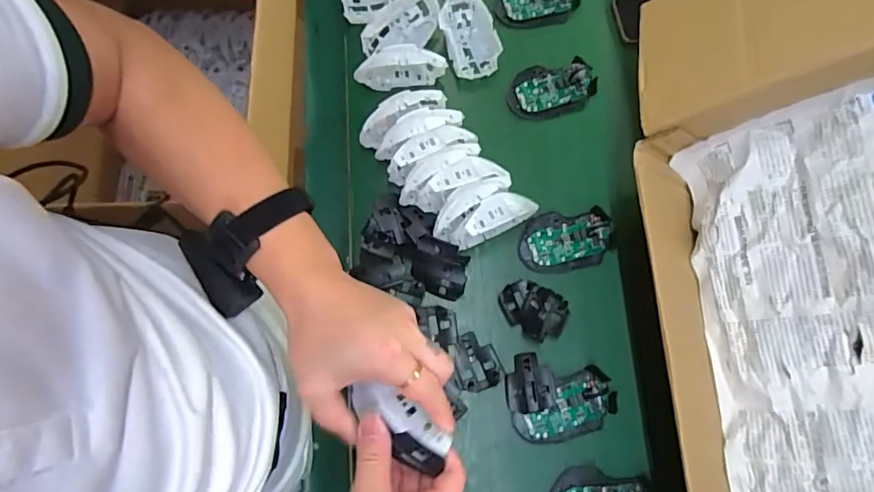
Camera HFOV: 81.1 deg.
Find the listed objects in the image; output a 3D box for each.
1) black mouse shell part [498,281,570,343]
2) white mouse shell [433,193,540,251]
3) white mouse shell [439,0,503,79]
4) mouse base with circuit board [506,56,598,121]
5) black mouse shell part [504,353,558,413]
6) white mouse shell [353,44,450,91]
[{"bbox_3d":[0.112,0.075,0.594,0.080,0.021,0.059,27,77,8],"label":"black mouse shell part"},{"bbox_3d":[0.056,-0.029,0.593,0.118,0.074,0.033,-23,76,-5],"label":"white mouse shell"},{"bbox_3d":[0.044,-0.277,0.671,0.070,0.034,0.111,-14,75,-3],"label":"white mouse shell"},{"bbox_3d":[0.150,-0.205,0.668,0.109,0.023,0.070,-7,75,-1],"label":"mouse base with circuit board"},{"bbox_3d":[0.105,0.153,0.571,0.053,0.020,0.065,-3,75,0],"label":"black mouse shell part"},{"bbox_3d":[-0.046,-0.224,0.651,0.111,0.073,0.030,-1,75,1],"label":"white mouse shell"}]

